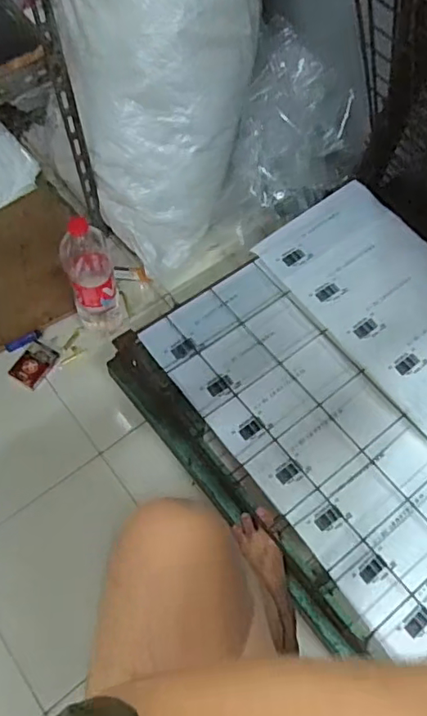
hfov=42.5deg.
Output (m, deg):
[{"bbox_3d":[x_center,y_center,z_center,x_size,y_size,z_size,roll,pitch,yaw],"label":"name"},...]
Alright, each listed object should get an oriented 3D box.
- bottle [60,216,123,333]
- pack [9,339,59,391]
[{"bbox_3d":[-0.225,-0.143,1.020,0.081,0.310,0.078,1,65,-3],"label":"bottle"},{"bbox_3d":[-0.357,0.012,1.094,0.065,0.017,0.091,26,66,9],"label":"pack"}]

